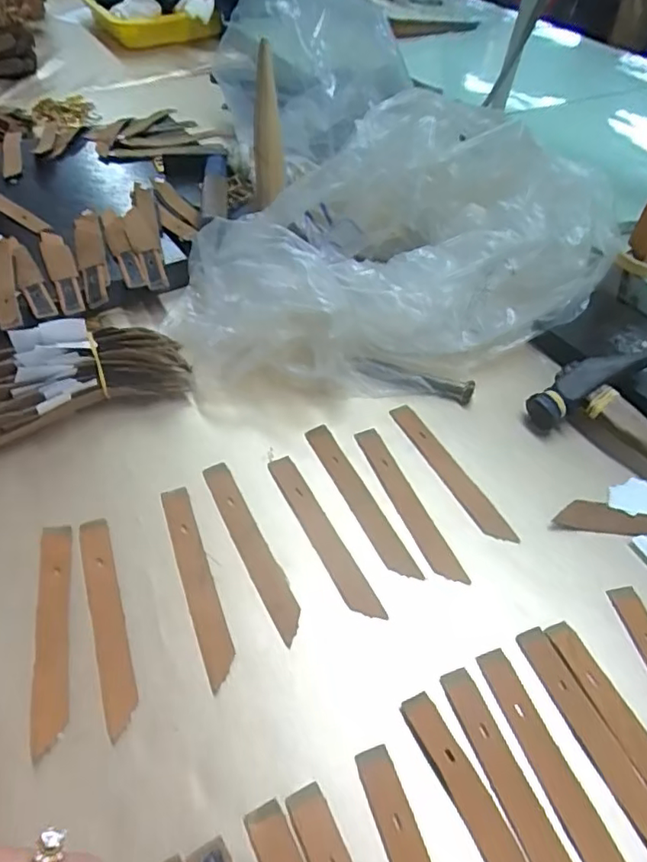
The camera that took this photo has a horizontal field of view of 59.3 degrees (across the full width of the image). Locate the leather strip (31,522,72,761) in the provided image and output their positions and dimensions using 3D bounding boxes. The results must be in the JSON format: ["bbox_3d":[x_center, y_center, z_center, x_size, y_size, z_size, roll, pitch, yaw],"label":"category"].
[{"bbox_3d":[-0.146,0.105,0.306,0.018,0.004,0.124,-10,50,-11],"label":"leather strip"}]

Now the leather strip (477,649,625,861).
[{"bbox_3d":[0.110,0.163,0.266,0.017,0.004,0.123,-15,51,-15],"label":"leather strip"}]

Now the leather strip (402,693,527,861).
[{"bbox_3d":[0.074,0.177,0.252,0.017,0.004,0.123,-20,53,-19],"label":"leather strip"}]

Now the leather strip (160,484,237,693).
[{"bbox_3d":[-0.074,0.084,0.329,0.017,0.004,0.123,-16,52,-16],"label":"leather strip"}]

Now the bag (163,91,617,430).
[{"bbox_3d":[0.057,-0.147,0.456,0.355,0.128,0.199,-19,53,-18],"label":"bag"}]

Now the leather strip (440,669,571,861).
[{"bbox_3d":[0.090,0.171,0.260,0.017,0.004,0.123,-16,52,-16],"label":"leather strip"}]

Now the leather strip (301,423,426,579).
[{"bbox_3d":[0.023,0.044,0.370,0.017,0.007,0.125,-19,53,-19],"label":"leather strip"}]

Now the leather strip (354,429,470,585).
[{"bbox_3d":[0.053,0.046,0.368,0.018,0.005,0.122,-20,54,-14],"label":"leather strip"}]

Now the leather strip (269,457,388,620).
[{"bbox_3d":[-0.002,0.063,0.351,0.016,0.004,0.124,-21,53,-20],"label":"leather strip"}]

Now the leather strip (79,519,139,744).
[{"bbox_3d":[-0.119,0.102,0.314,0.016,0.004,0.124,-16,51,-16],"label":"leather strip"}]

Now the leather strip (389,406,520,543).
[{"bbox_3d":[0.085,0.026,0.386,0.018,0.006,0.124,-22,55,-19],"label":"leather strip"}]

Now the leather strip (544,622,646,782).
[{"bbox_3d":[0.155,0.151,0.278,0.018,0.004,0.122,-18,52,-17],"label":"leather strip"}]

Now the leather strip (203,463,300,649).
[{"bbox_3d":[-0.044,0.067,0.343,0.016,0.004,0.125,-21,53,-20],"label":"leather strip"}]

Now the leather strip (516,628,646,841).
[{"bbox_3d":[0.137,0.155,0.275,0.016,0.004,0.124,-17,52,-17],"label":"leather strip"}]

